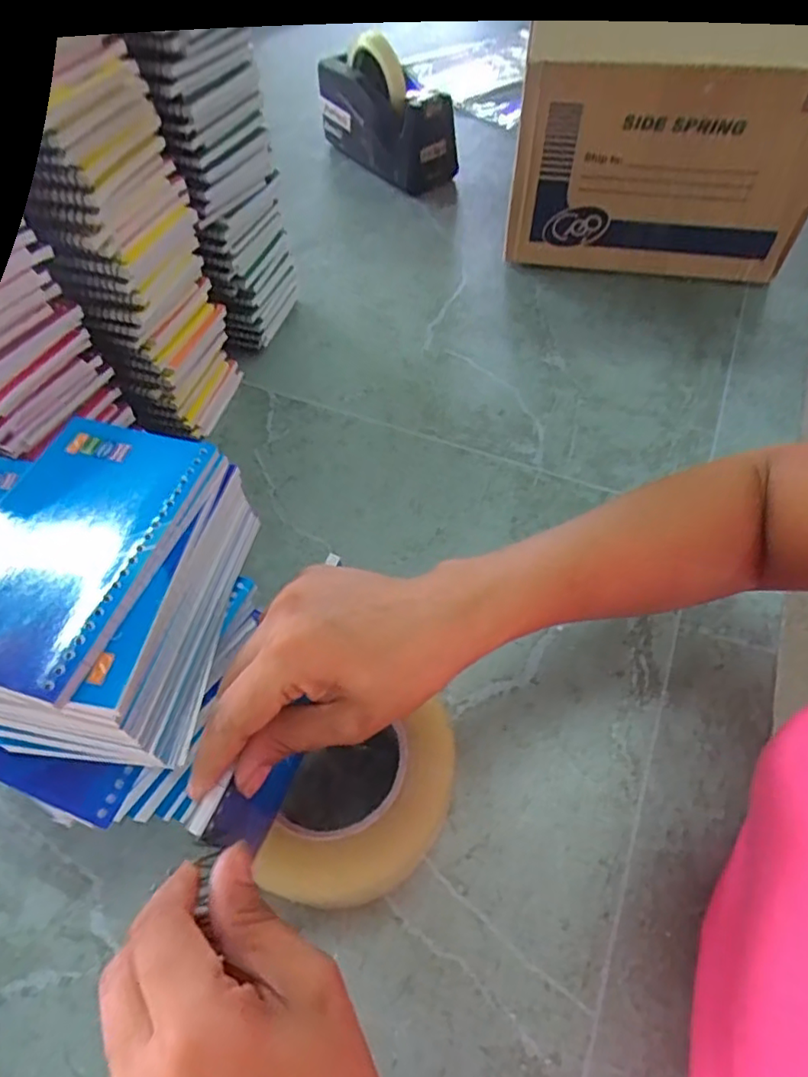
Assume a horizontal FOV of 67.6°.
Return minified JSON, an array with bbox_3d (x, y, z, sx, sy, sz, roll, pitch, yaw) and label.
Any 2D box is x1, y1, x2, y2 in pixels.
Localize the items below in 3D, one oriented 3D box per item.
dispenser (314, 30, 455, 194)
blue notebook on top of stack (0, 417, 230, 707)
[{"bbox_3d":[-0.026,-0.526,0.738,0.092,0.111,0.222,-27,58,-15],"label":"dispenser"},{"bbox_3d":[-0.150,0.000,0.266,0.091,0.008,0.130,15,56,11],"label":"blue notebook on top of stack"}]

